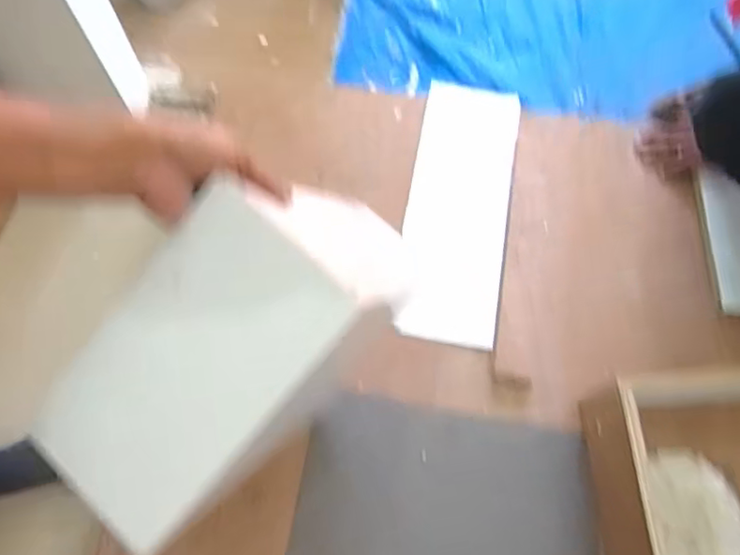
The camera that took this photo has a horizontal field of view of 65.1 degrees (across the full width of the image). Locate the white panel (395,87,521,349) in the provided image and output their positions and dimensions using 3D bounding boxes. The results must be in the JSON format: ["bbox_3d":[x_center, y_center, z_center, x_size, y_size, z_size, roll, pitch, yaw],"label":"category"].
[{"bbox_3d":[0.151,-0.115,0.992,0.170,0.030,0.457,9,73,5],"label":"white panel"}]

